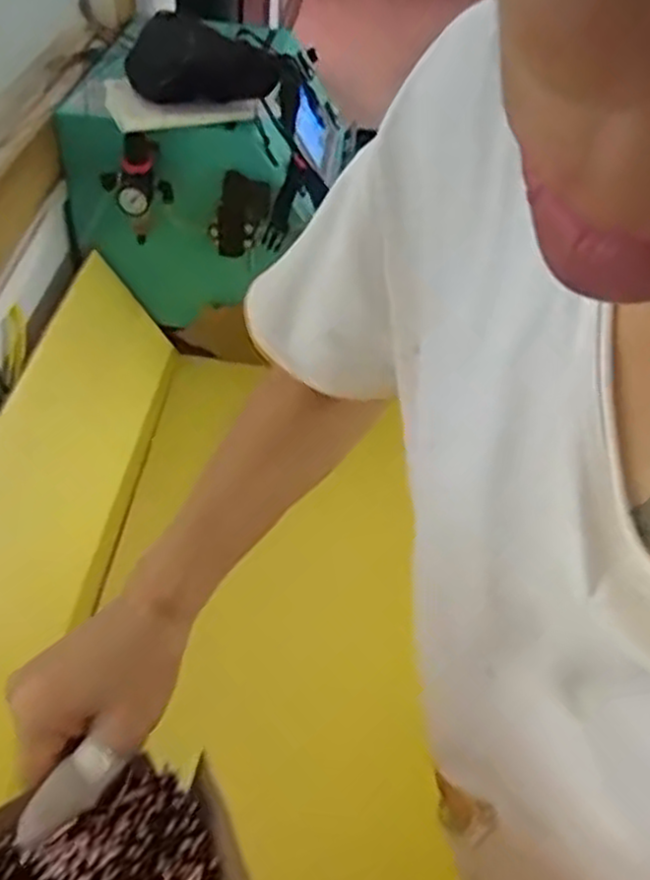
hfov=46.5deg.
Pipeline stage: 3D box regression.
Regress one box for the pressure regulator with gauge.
[{"bbox_3d":[-0.236,-0.308,0.954,0.086,0.136,0.060,-6,46,-12],"label":"pressure regulator with gauge"}]

